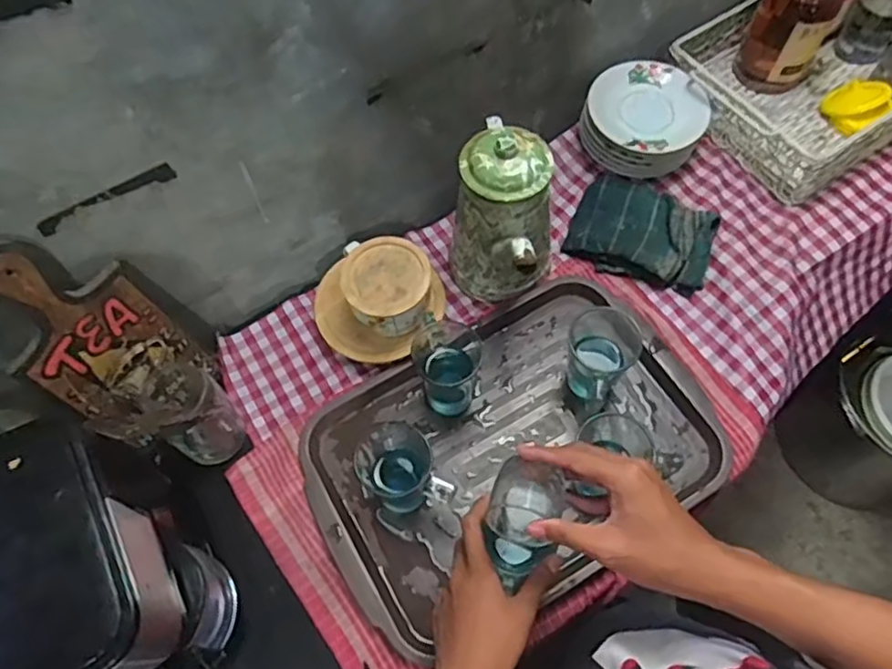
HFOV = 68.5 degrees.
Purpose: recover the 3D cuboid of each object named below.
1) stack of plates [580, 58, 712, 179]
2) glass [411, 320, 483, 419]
[{"bbox_3d":[0.254,-0.275,0.847,0.146,0.069,0.137,29,67,14],"label":"stack of plates"},{"bbox_3d":[0.002,0.036,0.727,0.066,0.114,0.078,14,64,8],"label":"glass"}]

